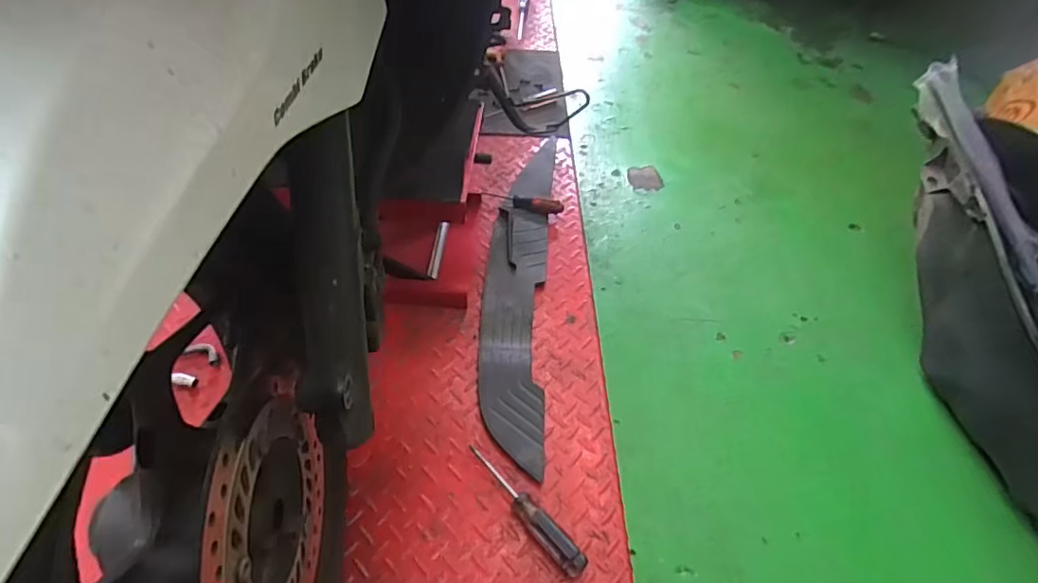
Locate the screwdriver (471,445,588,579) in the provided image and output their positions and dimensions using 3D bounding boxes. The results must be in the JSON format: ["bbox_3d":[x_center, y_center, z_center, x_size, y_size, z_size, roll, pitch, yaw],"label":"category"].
[{"bbox_3d":[0.008,0.244,0.642,0.028,0.031,0.183,-33,61,-26],"label":"screwdriver"}]

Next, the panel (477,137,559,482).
[{"bbox_3d":[0.002,-0.033,0.863,0.103,0.024,0.618,6,52,0],"label":"panel"}]

